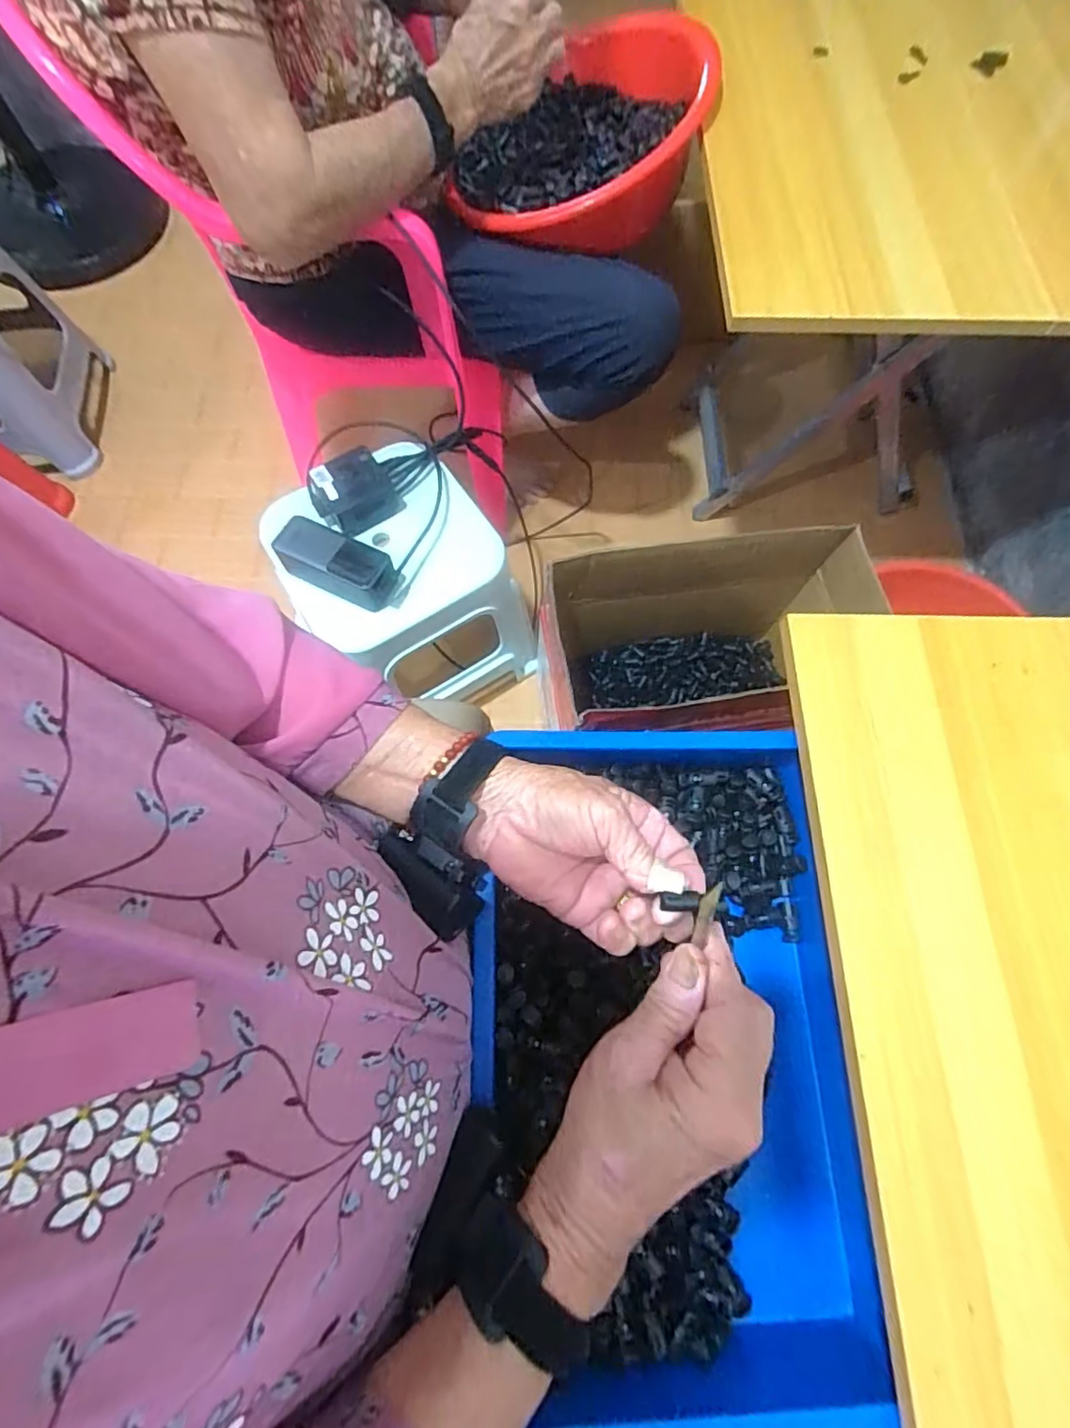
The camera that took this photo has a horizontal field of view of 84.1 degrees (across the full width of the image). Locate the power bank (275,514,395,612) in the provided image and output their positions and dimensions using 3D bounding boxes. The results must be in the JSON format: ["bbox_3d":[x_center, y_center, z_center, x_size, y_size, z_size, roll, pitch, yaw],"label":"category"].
[{"bbox_3d":[-0.224,-0.172,0.677,0.137,0.038,0.061,26,71,8],"label":"power bank"}]

